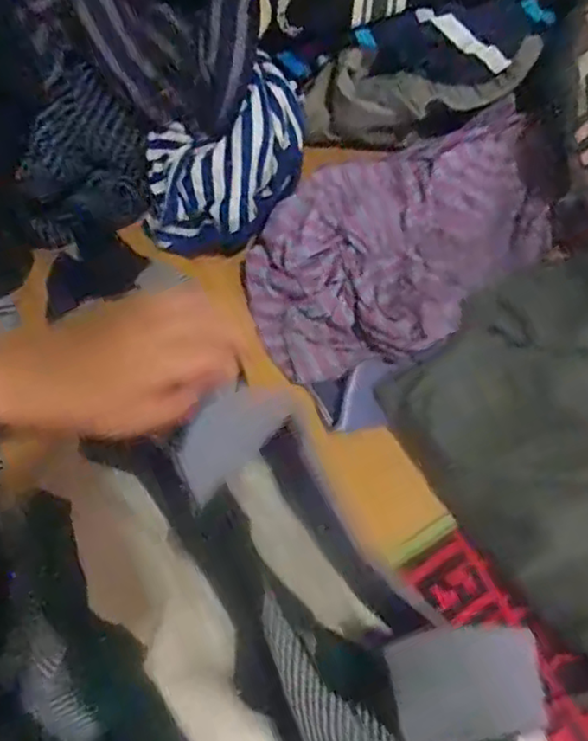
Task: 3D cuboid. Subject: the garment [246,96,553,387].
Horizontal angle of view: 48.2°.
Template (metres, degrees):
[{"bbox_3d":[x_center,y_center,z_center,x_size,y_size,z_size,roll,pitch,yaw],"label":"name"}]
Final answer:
[{"bbox_3d":[0.091,-0.097,0.537,0.259,0.062,0.150,-26,71,-8],"label":"garment"}]

